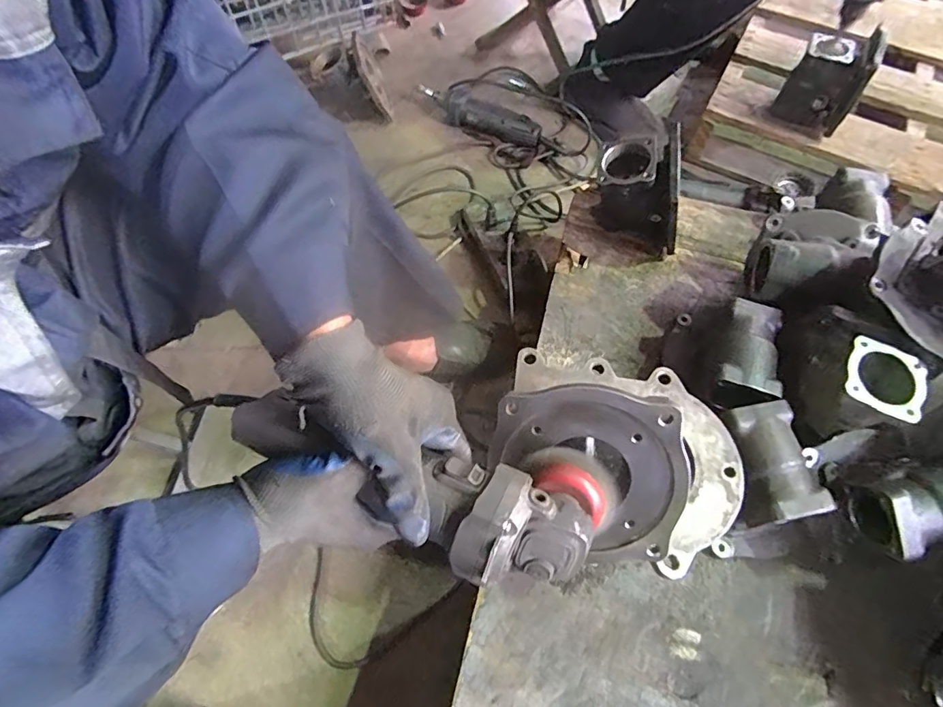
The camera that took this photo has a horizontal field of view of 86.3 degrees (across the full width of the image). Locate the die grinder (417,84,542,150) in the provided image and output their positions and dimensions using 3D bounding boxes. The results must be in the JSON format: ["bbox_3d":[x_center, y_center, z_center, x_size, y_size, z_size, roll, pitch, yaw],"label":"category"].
[{"bbox_3d":[0.010,-0.502,1.068,0.295,0.058,0.059,26,66,12],"label":"die grinder"}]

